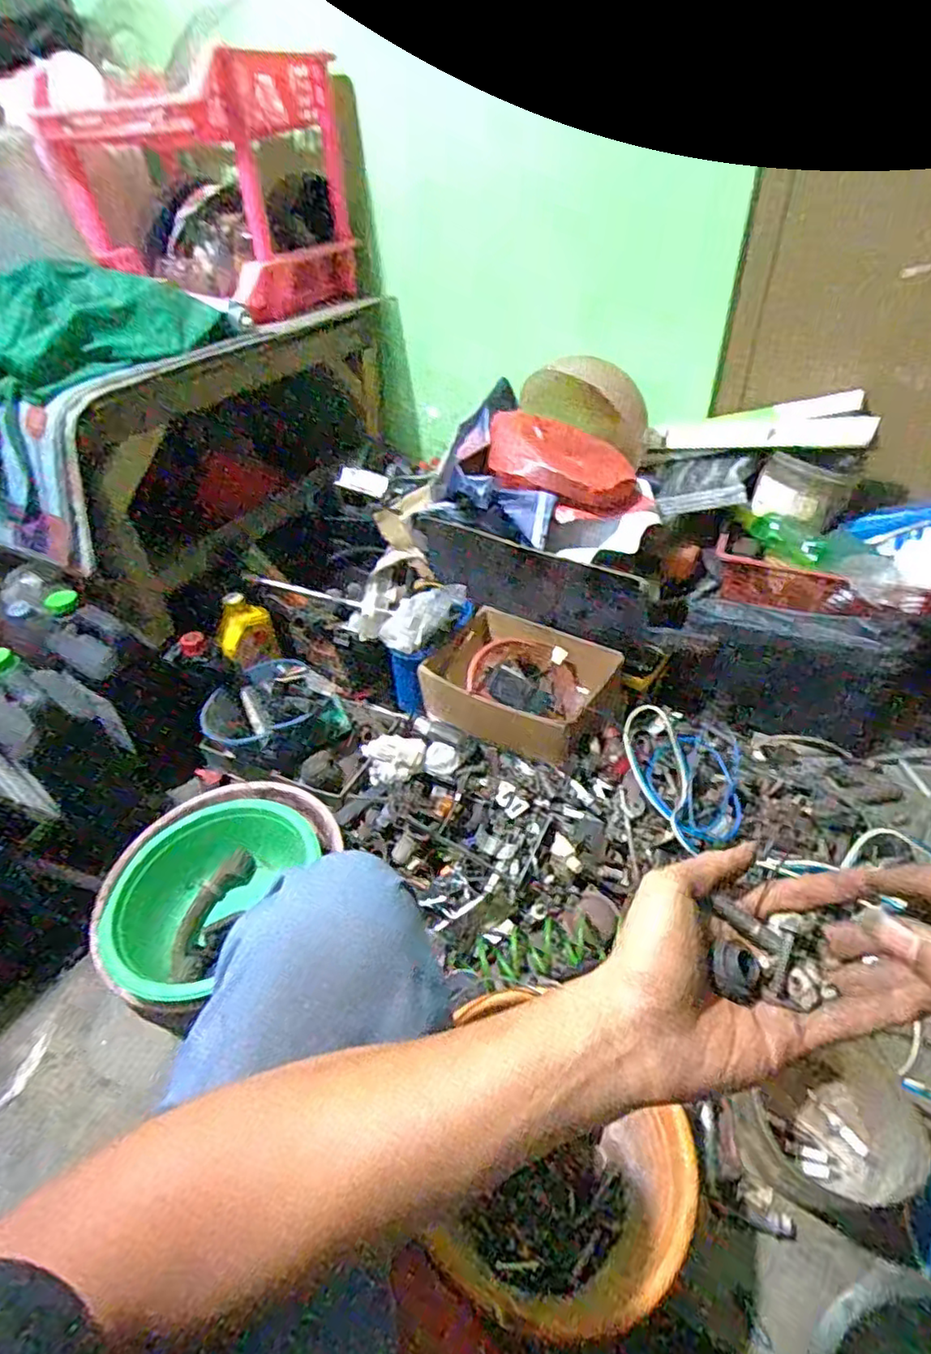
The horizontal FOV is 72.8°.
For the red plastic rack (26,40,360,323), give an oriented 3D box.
[{"bbox_3d":[-0.483,-0.884,1.160,0.453,0.344,0.299,17,44,22],"label":"red plastic rack"}]

